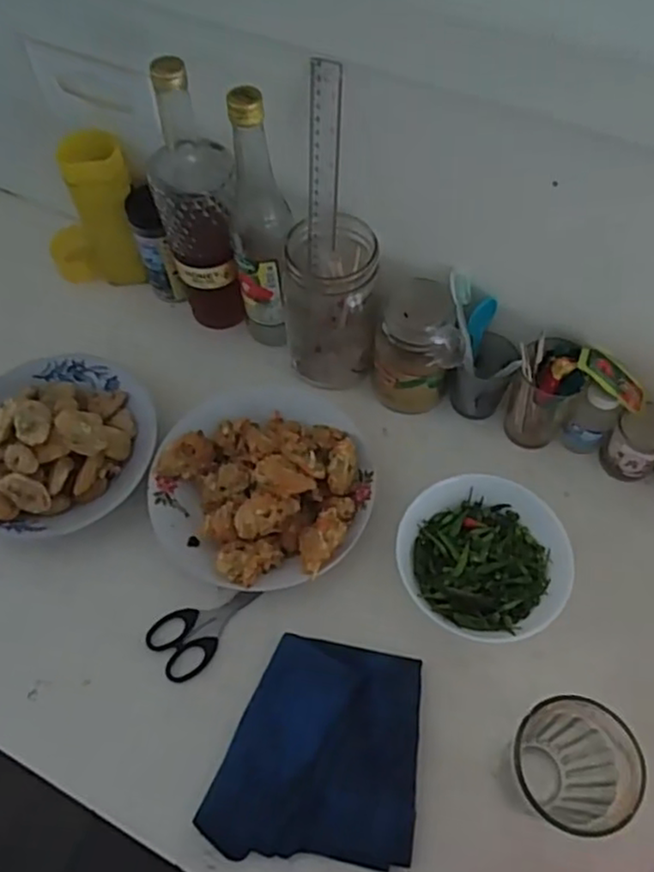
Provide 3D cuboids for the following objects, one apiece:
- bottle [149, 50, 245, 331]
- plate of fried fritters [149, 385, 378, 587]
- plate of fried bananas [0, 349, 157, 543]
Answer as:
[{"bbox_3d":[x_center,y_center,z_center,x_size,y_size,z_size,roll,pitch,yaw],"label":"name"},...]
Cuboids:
[{"bbox_3d":[-0.123,-0.214,0.646,0.073,0.266,0.080,-14,61,-6],"label":"bottle"},{"bbox_3d":[-0.060,0.031,0.624,0.195,0.058,0.214,-1,60,2],"label":"plate of fried fritters"},{"bbox_3d":[-0.262,-0.006,0.641,0.186,0.059,0.196,-1,60,2],"label":"plate of fried bananas"}]

